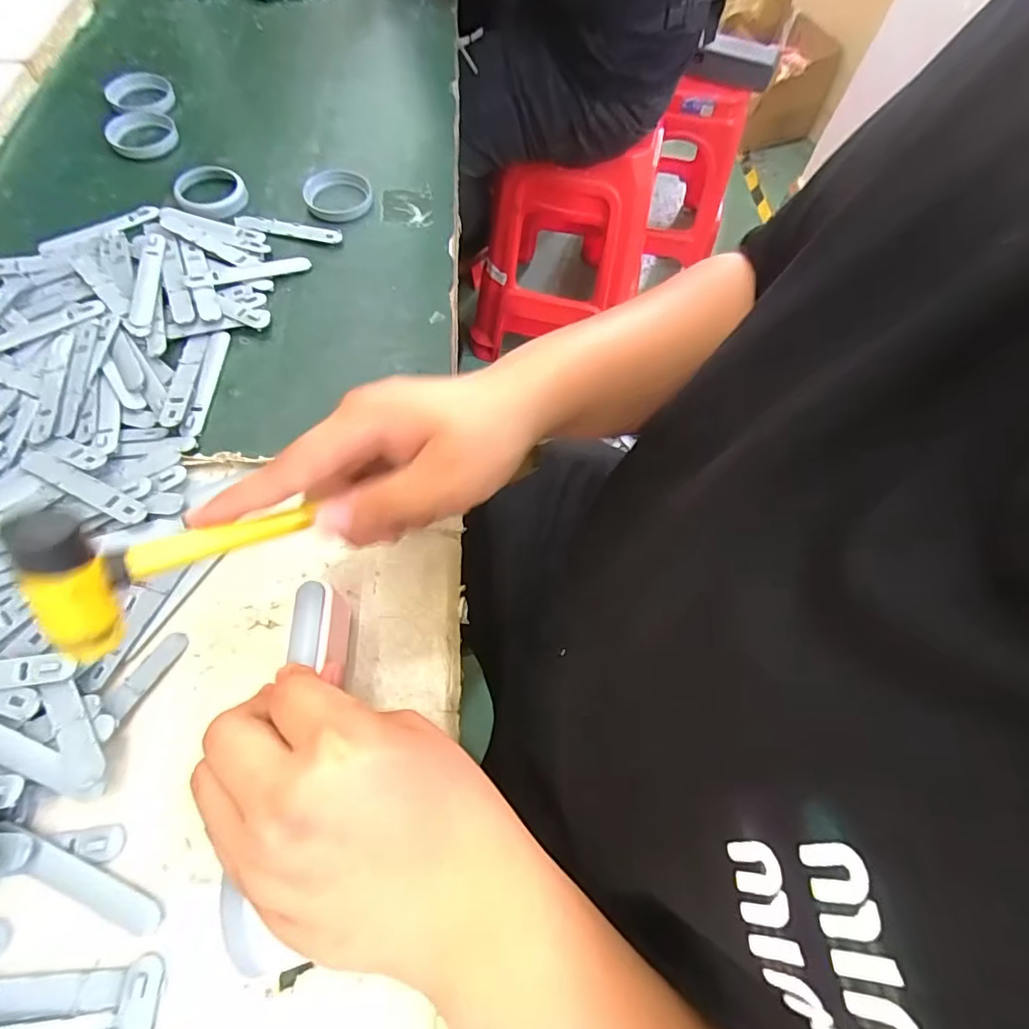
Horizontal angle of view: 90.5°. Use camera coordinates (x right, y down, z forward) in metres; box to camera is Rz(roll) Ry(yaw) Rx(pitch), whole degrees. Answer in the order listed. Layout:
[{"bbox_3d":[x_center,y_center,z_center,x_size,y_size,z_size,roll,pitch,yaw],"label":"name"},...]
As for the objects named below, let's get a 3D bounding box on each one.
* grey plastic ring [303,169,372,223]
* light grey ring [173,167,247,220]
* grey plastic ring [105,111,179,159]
[{"bbox_3d":[-0.159,-0.286,0.461,0.058,0.014,0.065,-12,66,-9],"label":"grey plastic ring"},{"bbox_3d":[-0.264,-0.285,0.450,0.056,0.017,0.055,1,65,-3],"label":"light grey ring"},{"bbox_3d":[-0.357,-0.361,0.485,0.065,0.011,0.065,-4,65,-5],"label":"grey plastic ring"}]

